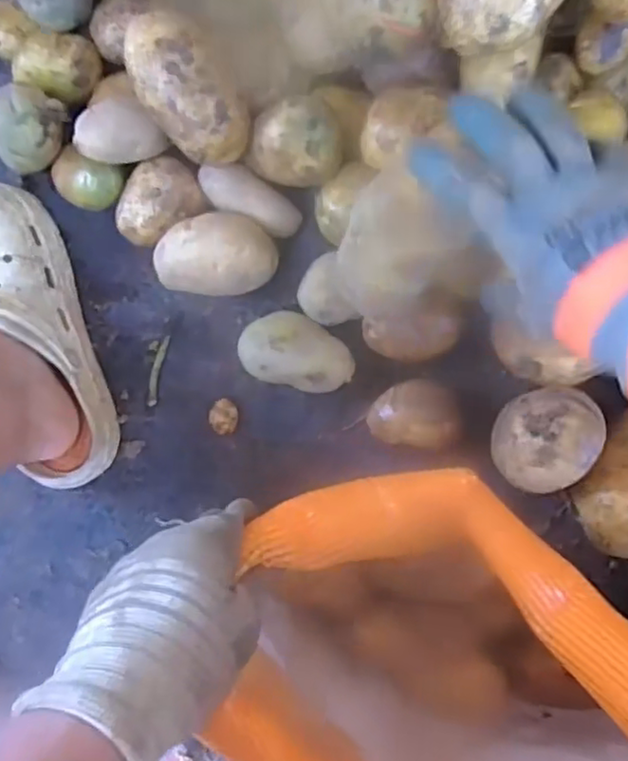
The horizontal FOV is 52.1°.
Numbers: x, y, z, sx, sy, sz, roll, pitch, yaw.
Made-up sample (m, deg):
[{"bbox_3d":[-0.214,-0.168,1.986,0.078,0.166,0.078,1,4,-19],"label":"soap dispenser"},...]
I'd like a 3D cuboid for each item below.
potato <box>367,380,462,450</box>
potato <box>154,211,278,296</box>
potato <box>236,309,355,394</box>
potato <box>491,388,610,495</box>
[{"bbox_3d":[0.082,0.027,0.526,0.069,0.038,0.053,9,87,5],"label":"potato"},{"bbox_3d":[-0.080,-0.100,0.533,0.098,0.058,0.059,7,87,5],"label":"potato"},{"bbox_3d":[-0.013,-0.023,0.527,0.092,0.047,0.058,14,87,5],"label":"potato"},{"bbox_3d":[0.168,0.040,0.457,0.069,0.052,0.074,10,105,42],"label":"potato"}]

